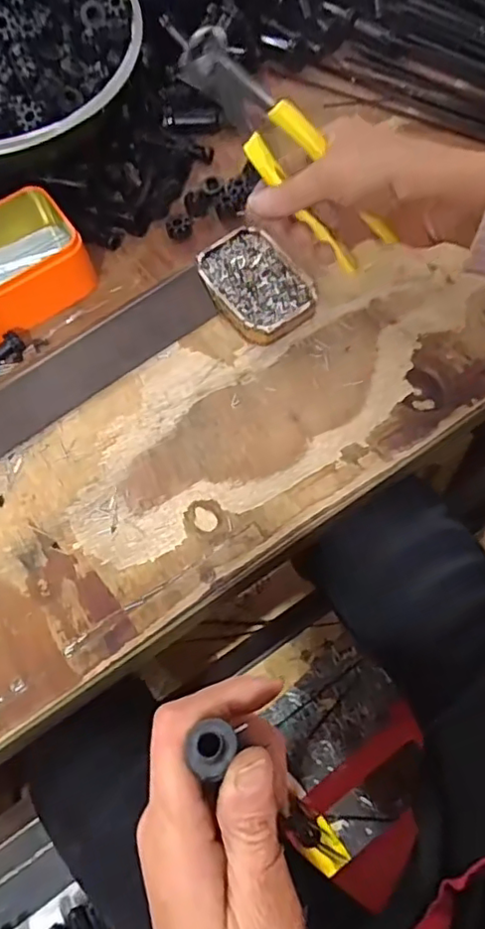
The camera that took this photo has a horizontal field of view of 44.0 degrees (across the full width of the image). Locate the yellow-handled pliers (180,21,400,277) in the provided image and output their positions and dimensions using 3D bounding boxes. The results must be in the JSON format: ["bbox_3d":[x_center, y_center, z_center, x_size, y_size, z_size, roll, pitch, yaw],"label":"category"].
[{"bbox_3d":[0.029,-0.193,0.373,0.165,0.038,0.023,45,75,-19],"label":"yellow-handled pliers"}]

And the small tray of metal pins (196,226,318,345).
[{"bbox_3d":[0.009,-0.131,0.439,0.062,0.018,0.090,-36,69,-11],"label":"small tray of metal pins"}]

